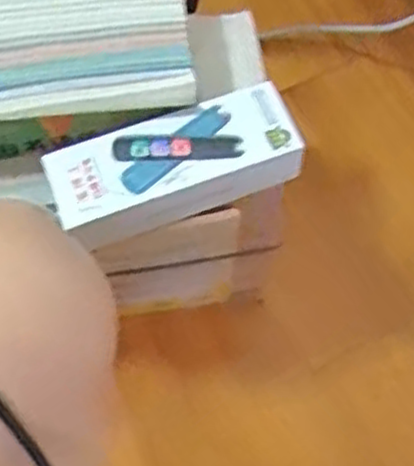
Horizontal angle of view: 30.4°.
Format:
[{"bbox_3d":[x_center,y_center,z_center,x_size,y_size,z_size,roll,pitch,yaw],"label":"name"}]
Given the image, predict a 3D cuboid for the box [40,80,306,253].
[{"bbox_3d":[-0.023,-0.048,0.545,0.172,0.040,0.067,-17,67,-8],"label":"box"}]

